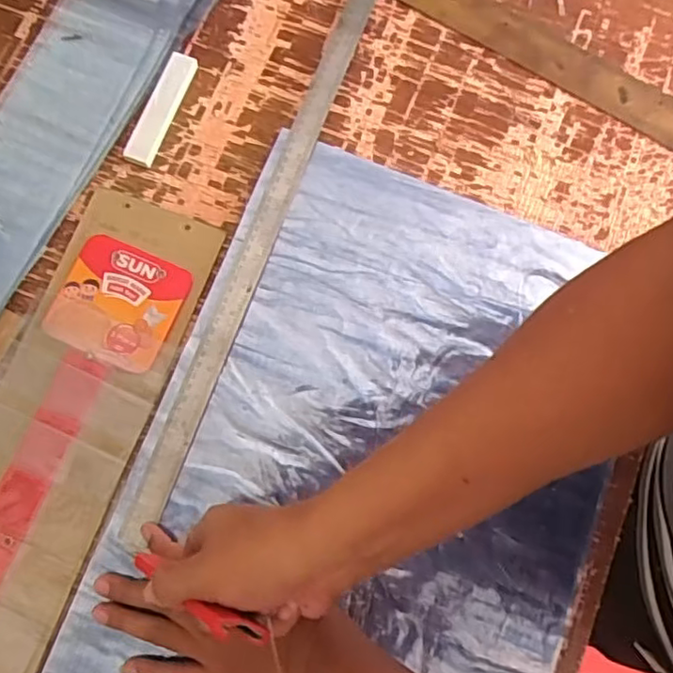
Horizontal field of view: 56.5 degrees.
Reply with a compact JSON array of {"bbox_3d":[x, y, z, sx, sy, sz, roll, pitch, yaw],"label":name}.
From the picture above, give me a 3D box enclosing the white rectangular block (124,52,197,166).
[{"bbox_3d":[-0.162,-0.211,0.577,0.026,0.014,0.114,19,77,4],"label":"white rectangular block"}]

